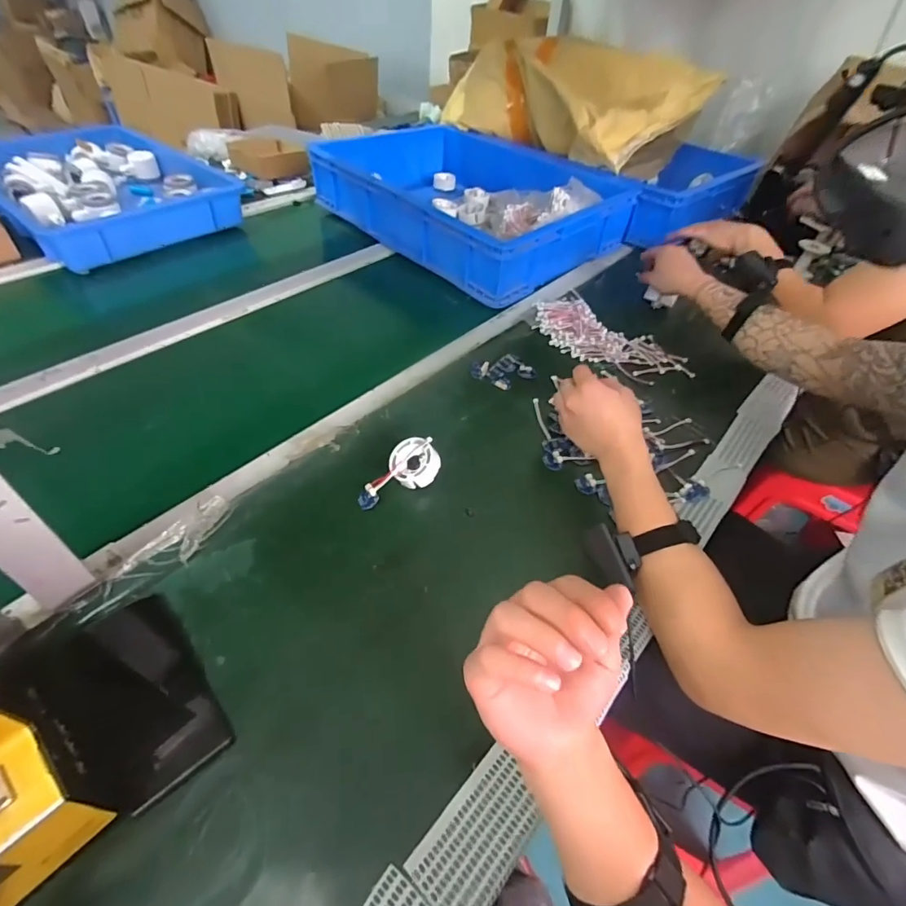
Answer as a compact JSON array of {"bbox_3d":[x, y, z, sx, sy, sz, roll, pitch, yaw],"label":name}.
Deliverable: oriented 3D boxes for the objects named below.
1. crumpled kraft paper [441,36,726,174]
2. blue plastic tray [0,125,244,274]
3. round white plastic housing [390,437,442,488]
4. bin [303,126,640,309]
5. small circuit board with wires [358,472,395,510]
[{"bbox_3d":[0.277,-0.843,1.133,0.330,0.162,0.535,-31,57,-30],"label":"crumpled kraft paper"},{"bbox_3d":[-0.724,-0.553,0.991,0.509,0.075,0.394,32,52,23],"label":"blue plastic tray"},{"bbox_3d":[-0.044,0.011,0.556,0.055,0.020,0.058,-26,67,5],"label":"round white plastic housing"},{"bbox_3d":[0.051,-0.555,1.035,0.459,0.123,0.567,-33,58,-31],"label":"bin"},{"bbox_3d":[-0.087,0.041,0.538,0.025,0.010,0.051,35,80,25],"label":"small circuit board with wires"}]

